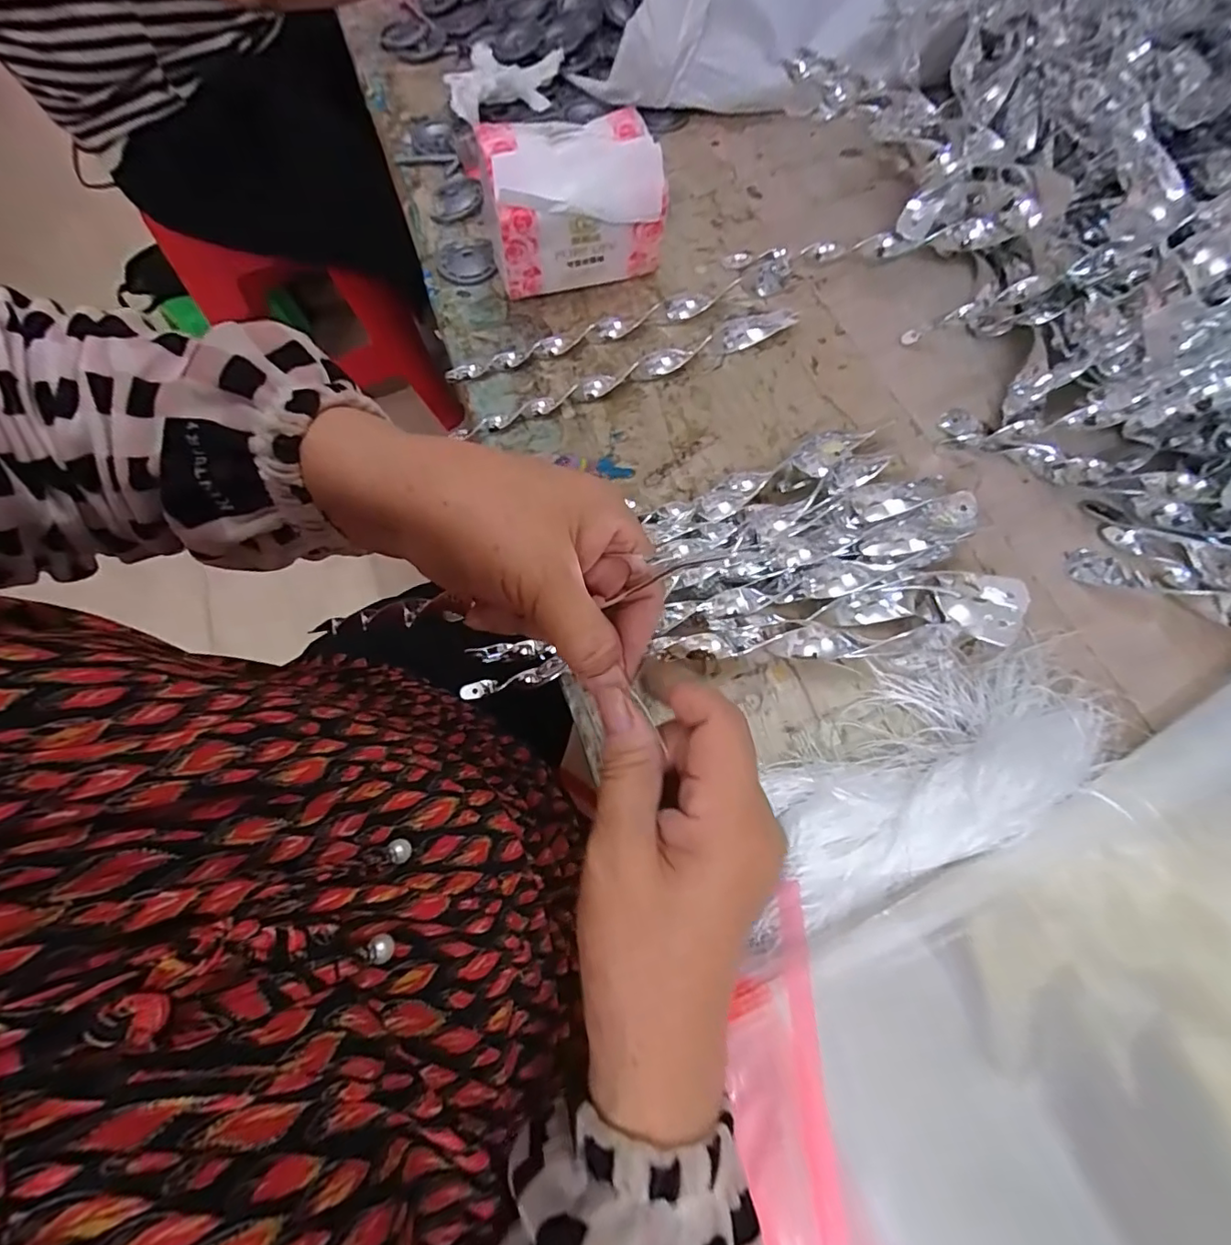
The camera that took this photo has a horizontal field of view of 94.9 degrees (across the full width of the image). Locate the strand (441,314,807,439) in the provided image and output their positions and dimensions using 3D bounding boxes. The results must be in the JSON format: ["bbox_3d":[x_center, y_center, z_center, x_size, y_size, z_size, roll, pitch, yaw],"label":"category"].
[{"bbox_3d":[0.007,-0.198,0.439,0.276,0.019,0.027,-20,68,-8],"label":"strand"}]

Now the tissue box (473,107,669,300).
[{"bbox_3d":[-0.034,-0.328,0.452,0.132,0.095,0.084,-17,67,-6],"label":"tissue box"}]

